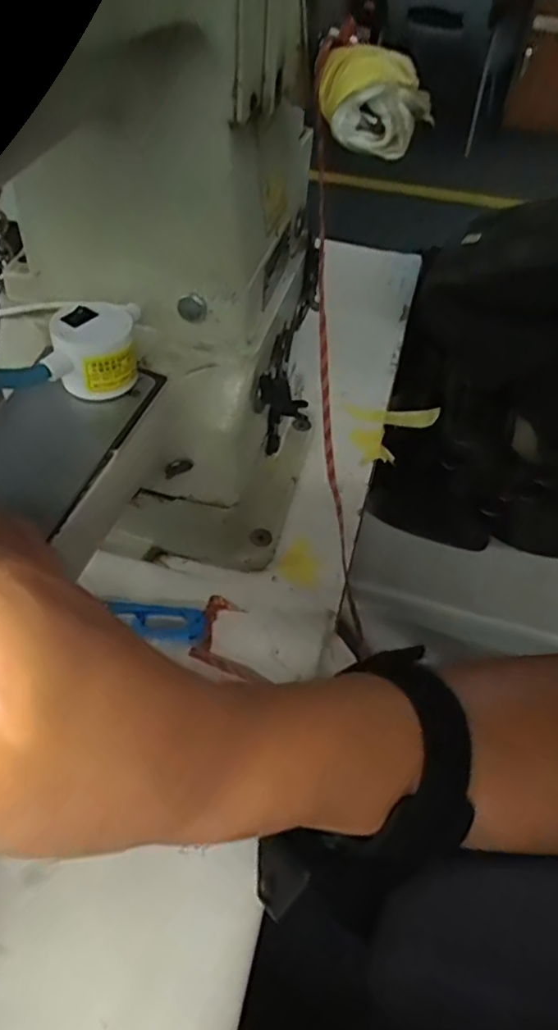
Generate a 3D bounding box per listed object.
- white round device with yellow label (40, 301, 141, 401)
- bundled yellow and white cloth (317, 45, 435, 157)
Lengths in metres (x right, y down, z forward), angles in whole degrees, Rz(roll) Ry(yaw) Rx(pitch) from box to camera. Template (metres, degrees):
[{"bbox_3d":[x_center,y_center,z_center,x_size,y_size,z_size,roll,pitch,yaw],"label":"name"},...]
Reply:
[{"bbox_3d":[-0.085,-0.078,0.294,0.036,0.033,0.047,-2,51,-5],"label":"white round device with yellow label"},{"bbox_3d":[0.038,-0.163,0.243,0.042,0.029,0.039,6,51,2],"label":"bundled yellow and white cloth"}]

